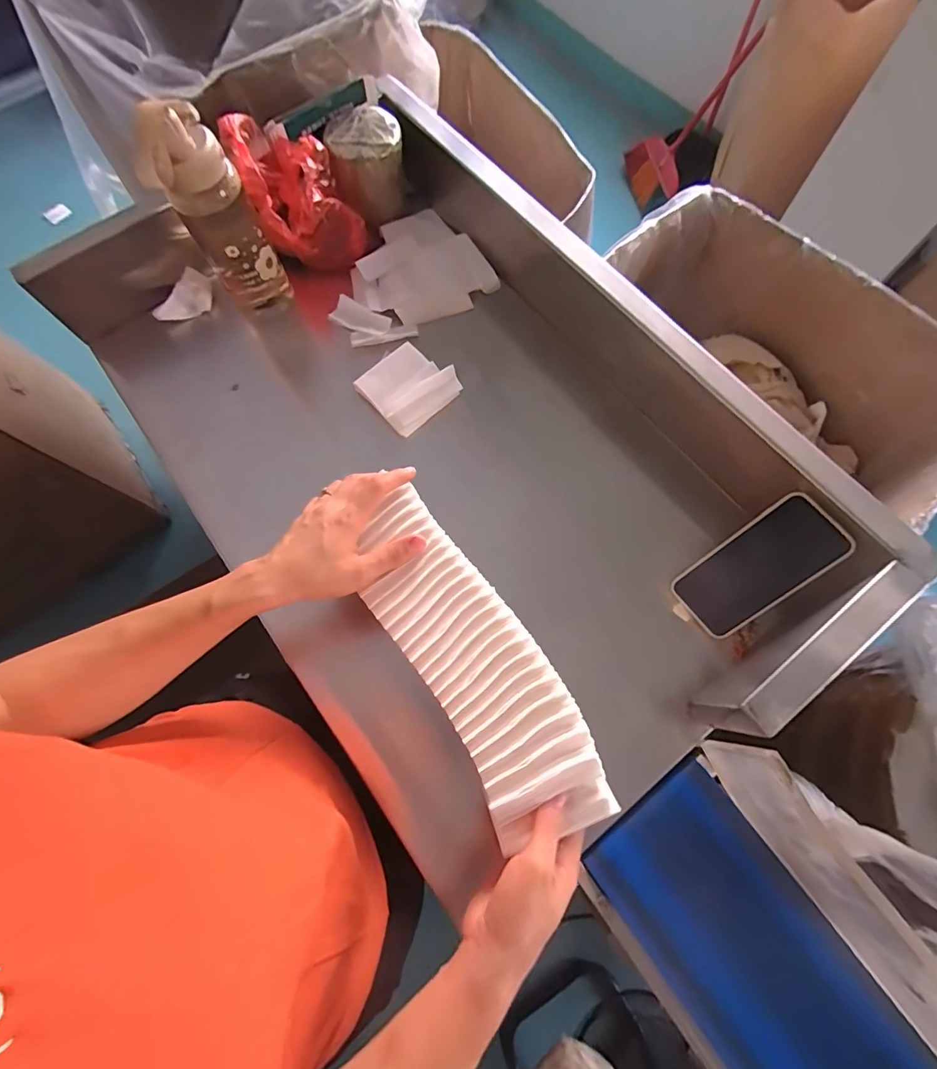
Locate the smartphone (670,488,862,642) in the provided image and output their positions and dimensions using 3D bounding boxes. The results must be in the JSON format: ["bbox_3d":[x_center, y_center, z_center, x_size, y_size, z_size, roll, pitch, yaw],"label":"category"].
[{"bbox_3d":[0.287,0.033,0.472,0.153,0.008,0.076,-45,74,21],"label":"smartphone"}]

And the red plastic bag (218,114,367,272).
[{"bbox_3d":[-0.212,-0.424,0.598,0.116,0.129,0.124,-28,74,-7],"label":"red plastic bag"}]

